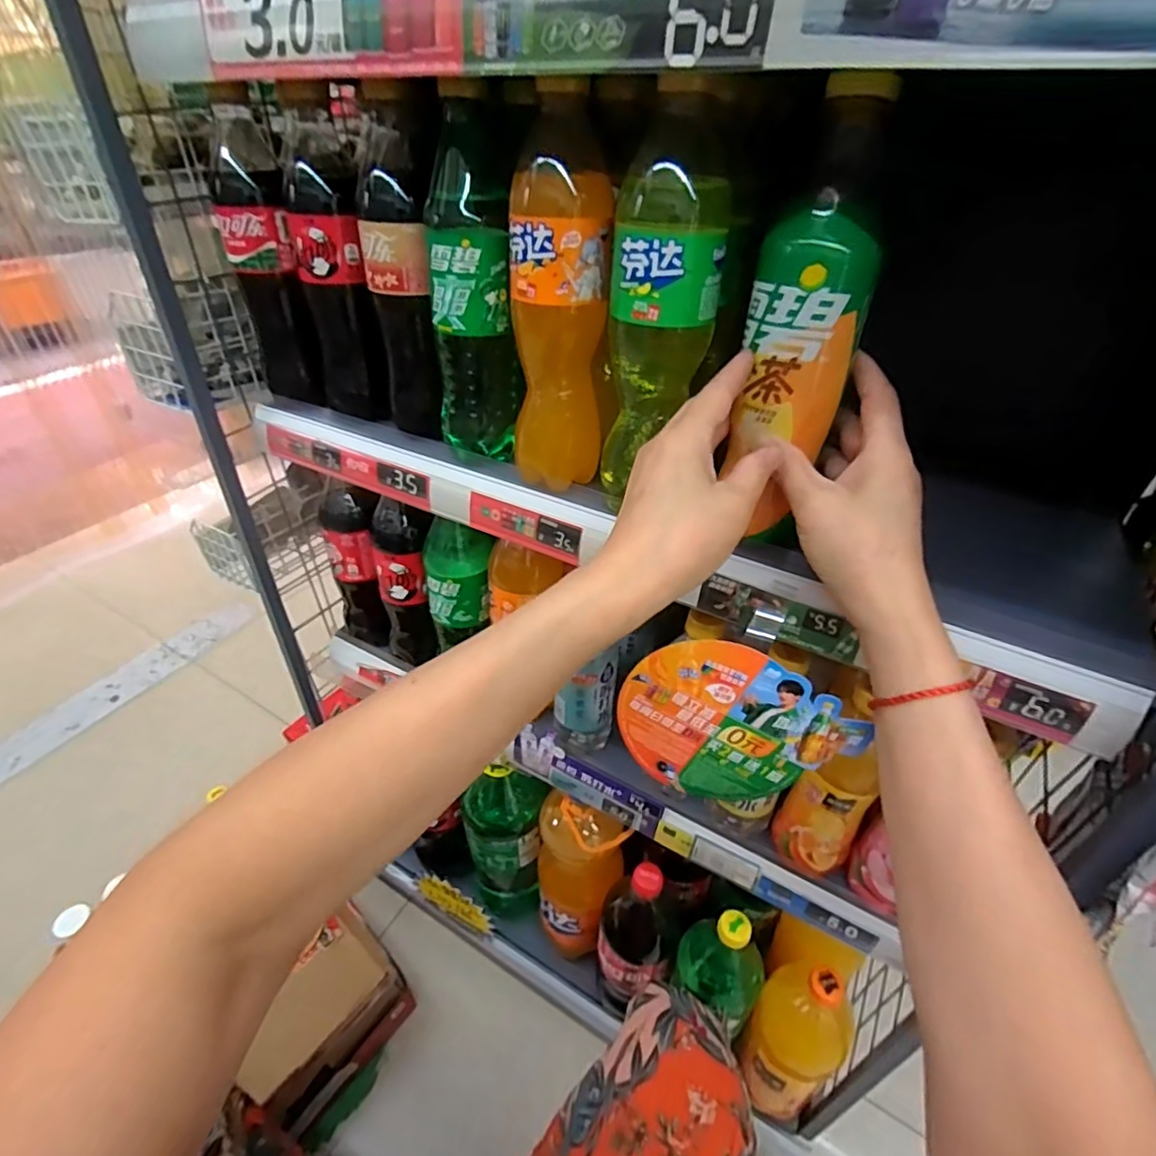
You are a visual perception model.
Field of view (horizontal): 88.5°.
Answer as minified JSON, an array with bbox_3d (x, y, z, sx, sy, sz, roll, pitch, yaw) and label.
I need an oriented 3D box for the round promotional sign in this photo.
[{"bbox_3d":[0.082,0.085,0.341,0.112,0.108,0.006,38,29,0],"label":"round promotional sign"}]

